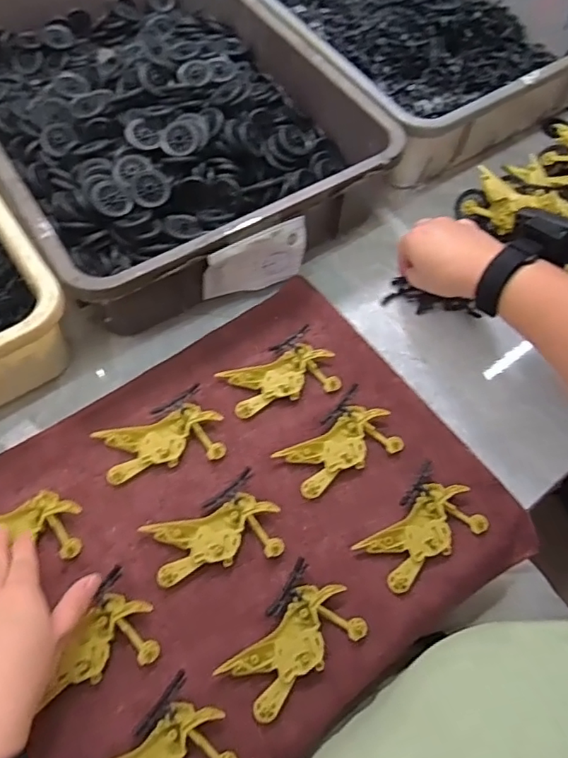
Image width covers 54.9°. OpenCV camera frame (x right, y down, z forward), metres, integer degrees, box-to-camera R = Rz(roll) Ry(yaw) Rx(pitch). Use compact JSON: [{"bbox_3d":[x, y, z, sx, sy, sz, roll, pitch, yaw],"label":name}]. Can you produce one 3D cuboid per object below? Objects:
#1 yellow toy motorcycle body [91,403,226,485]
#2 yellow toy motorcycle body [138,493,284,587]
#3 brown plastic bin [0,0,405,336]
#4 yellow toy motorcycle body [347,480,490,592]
[{"bbox_3d":[-0.105,0.054,0.475,0.101,0.009,0.051,-13,63,-10],"label":"yellow toy motorcycle body"},{"bbox_3d":[-0.054,0.127,0.438,0.101,0.007,0.051,-13,62,-9],"label":"yellow toy motorcycle body"},{"bbox_3d":[-0.148,-0.311,0.622,0.364,0.093,0.524,-28,66,-16],"label":"brown plastic bin"},{"bbox_3d":[0.115,0.126,0.449,0.100,0.012,0.051,-29,66,-17],"label":"yellow toy motorcycle body"}]

